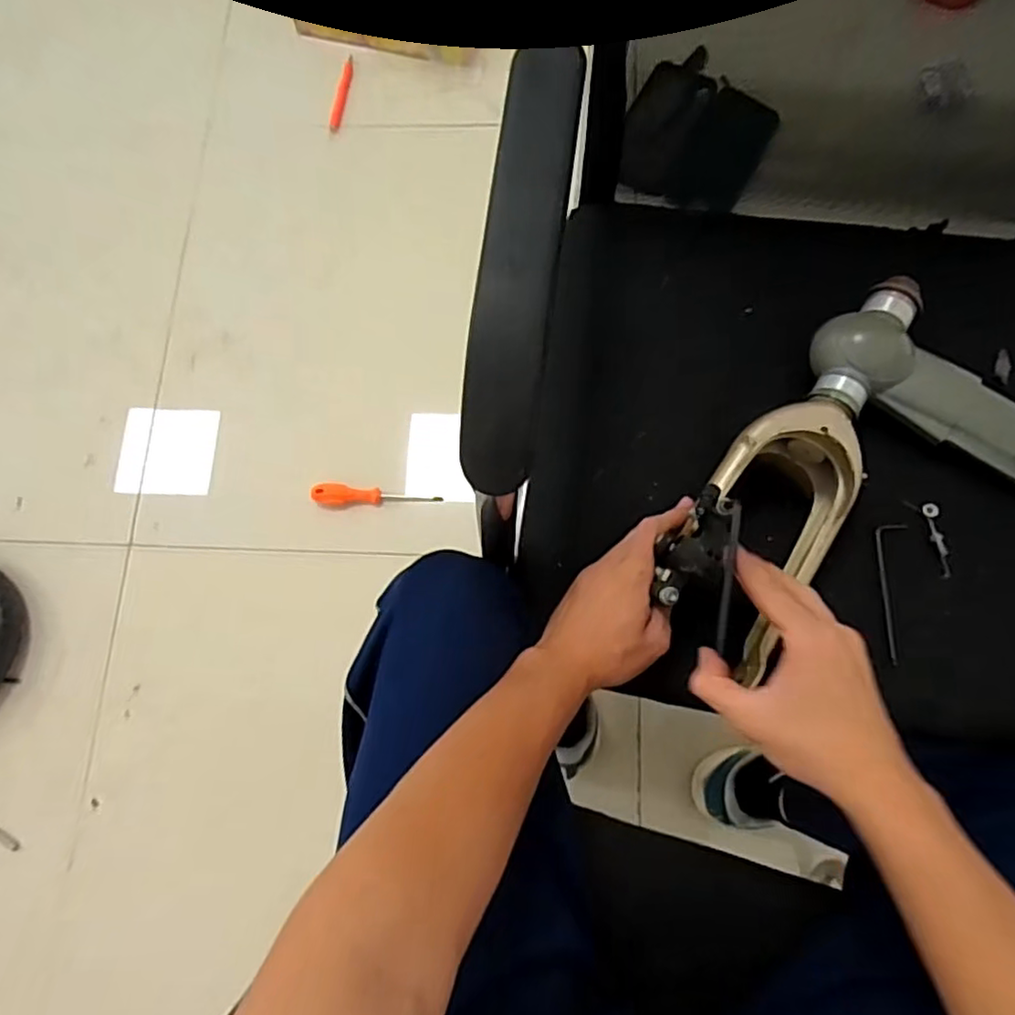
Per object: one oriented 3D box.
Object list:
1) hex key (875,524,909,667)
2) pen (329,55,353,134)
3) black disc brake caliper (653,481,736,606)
[{"bbox_3d":[0.300,0.066,0.498,0.021,0.007,0.110,6,75,3],"label":"hex key"},{"bbox_3d":[-0.315,-0.787,1.223,0.023,0.014,0.161,9,75,3],"label":"pen"},{"bbox_3d":[0.133,0.029,0.450,0.041,0.037,0.087,31,89,9],"label":"black disc brake caliper"}]

